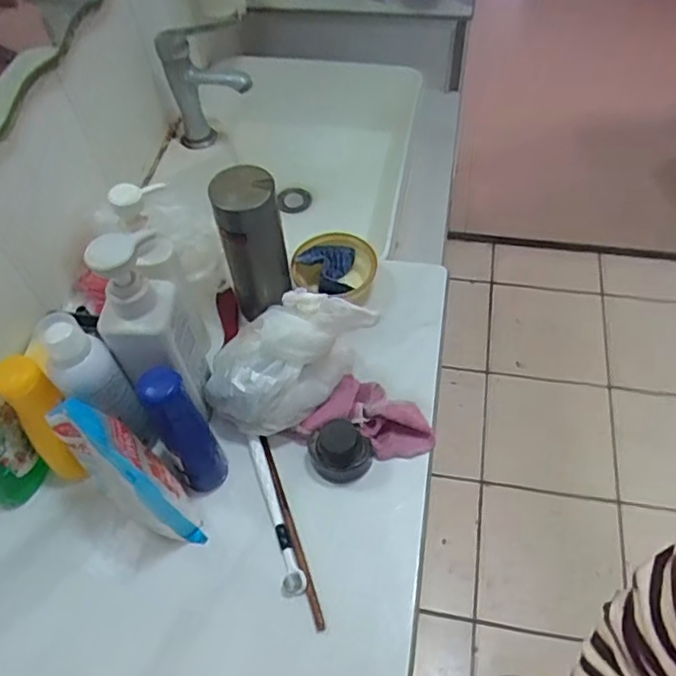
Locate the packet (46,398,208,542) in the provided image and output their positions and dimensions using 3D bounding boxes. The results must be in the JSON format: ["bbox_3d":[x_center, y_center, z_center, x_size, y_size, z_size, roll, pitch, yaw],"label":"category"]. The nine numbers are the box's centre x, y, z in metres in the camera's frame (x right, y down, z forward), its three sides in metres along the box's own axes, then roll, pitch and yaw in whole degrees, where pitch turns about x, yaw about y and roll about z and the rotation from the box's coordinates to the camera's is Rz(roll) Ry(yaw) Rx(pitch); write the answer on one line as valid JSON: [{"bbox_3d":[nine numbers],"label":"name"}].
[{"bbox_3d":[-0.181,0.119,0.542,0.119,0.154,0.055,37,64,25],"label":"packet"}]

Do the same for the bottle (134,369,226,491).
[{"bbox_3d":[-0.140,0.089,0.566,0.046,0.151,0.053,-32,59,-18],"label":"bottle"}]

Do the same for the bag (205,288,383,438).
[{"bbox_3d":[-0.048,0.027,0.609,0.161,0.122,0.107,5,55,7],"label":"bag"}]

